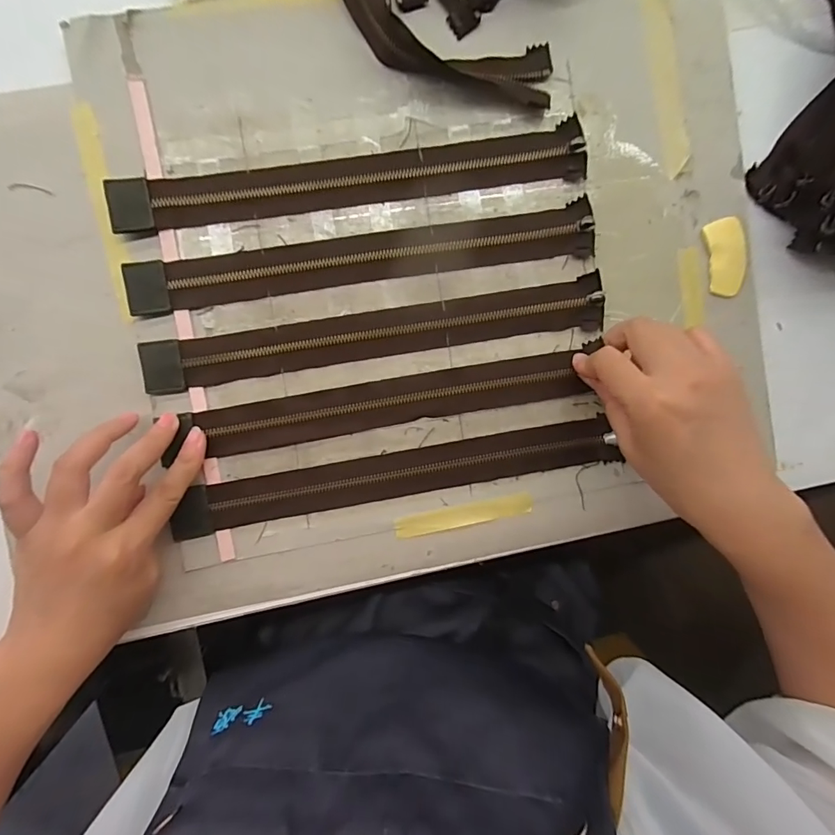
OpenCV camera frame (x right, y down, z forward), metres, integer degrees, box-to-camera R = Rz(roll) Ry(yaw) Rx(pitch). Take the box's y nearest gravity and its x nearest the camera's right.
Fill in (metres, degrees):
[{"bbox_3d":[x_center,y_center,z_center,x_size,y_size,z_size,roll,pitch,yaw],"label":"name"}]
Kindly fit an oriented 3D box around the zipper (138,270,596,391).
[{"bbox_3d":[-0.027,-0.057,0.313,0.314,0.010,0.037,-10,96,-2],"label":"zipper"}]

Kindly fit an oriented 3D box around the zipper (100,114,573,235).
[{"bbox_3d":[-0.043,-0.163,0.305,0.314,0.008,0.033,-10,100,-3],"label":"zipper"}]

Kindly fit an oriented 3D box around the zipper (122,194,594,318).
[{"bbox_3d":[-0.034,-0.107,0.309,0.312,0.008,0.038,-10,96,-2],"label":"zipper"}]

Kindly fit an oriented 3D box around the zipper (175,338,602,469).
[{"bbox_3d":[-0.020,-0.010,0.317,0.278,0.008,0.034,-10,94,-2],"label":"zipper"}]

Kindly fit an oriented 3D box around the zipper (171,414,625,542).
[{"bbox_3d":[-0.012,0.043,0.318,0.304,0.010,0.034,-10,93,-2],"label":"zipper"}]

